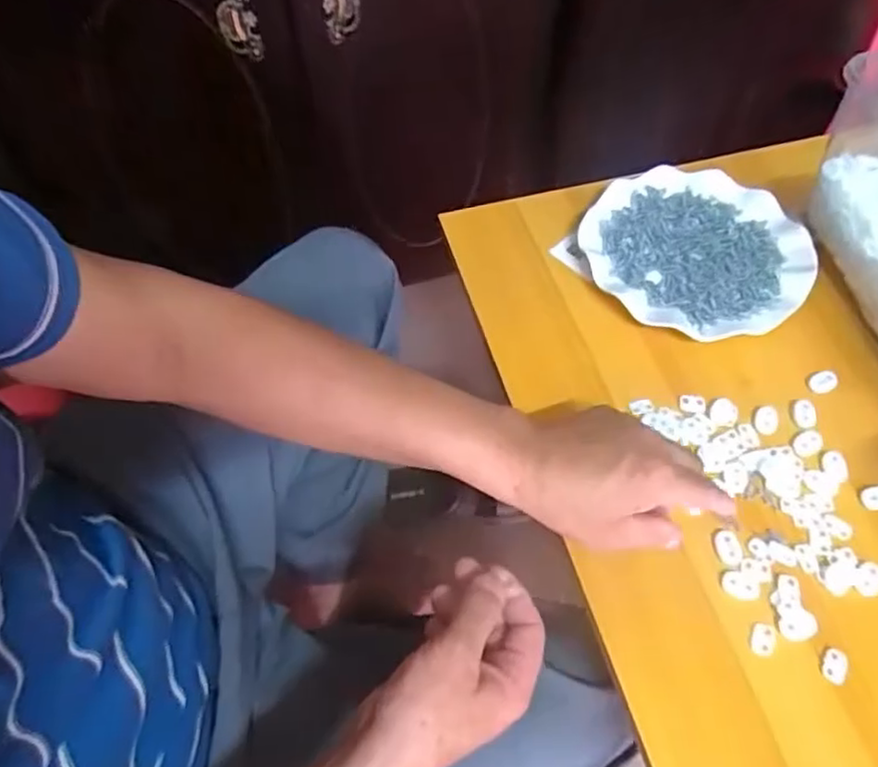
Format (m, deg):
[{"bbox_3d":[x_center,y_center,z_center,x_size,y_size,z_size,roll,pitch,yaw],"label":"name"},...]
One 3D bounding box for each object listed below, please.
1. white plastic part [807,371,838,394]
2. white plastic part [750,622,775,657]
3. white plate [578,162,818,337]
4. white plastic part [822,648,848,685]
[{"bbox_3d":[0.298,-0.002,0.514,0.024,0.006,0.017,-27,62,-15],"label":"white plastic part"},{"bbox_3d":[0.204,0.161,0.418,0.014,0.004,0.020,18,60,11],"label":"white plastic part"},{"bbox_3d":[0.218,-0.116,0.567,0.179,0.018,0.181,0,59,0],"label":"white plate"},{"bbox_3d":[0.244,0.174,0.409,0.014,0.004,0.020,20,61,12],"label":"white plastic part"}]

